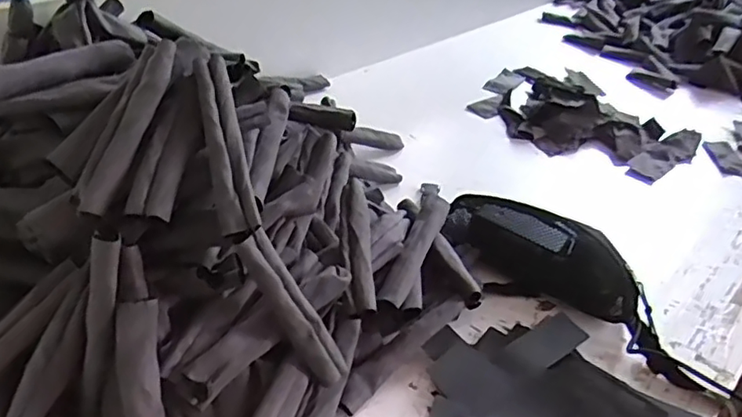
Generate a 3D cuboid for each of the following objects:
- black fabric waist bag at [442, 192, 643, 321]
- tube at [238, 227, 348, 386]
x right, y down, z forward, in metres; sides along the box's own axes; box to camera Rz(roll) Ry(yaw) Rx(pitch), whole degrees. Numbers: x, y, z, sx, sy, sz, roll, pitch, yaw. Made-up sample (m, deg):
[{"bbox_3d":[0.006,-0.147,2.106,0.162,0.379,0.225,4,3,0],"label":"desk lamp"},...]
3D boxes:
[{"bbox_3d":[0.217,0.061,0.759,0.252,0.080,0.113,19,40,16],"label":"black fabric waist bag"},{"bbox_3d":[-0.072,0.098,0.541,0.023,0.184,0.026,-11,31,24],"label":"tube"}]

